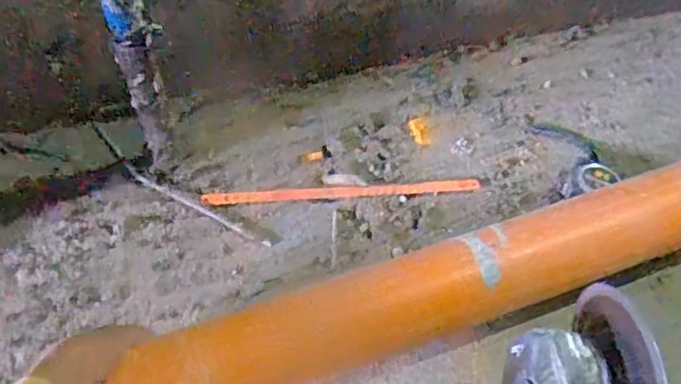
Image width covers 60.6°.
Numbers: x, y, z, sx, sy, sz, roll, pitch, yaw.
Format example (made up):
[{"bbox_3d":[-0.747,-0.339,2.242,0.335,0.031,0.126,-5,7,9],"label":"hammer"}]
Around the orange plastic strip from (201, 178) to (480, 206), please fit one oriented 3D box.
[{"bbox_3d":[0.008,-0.001,0.660,0.314,0.007,0.020,-3,44,-13],"label":"orange plastic strip"}]

